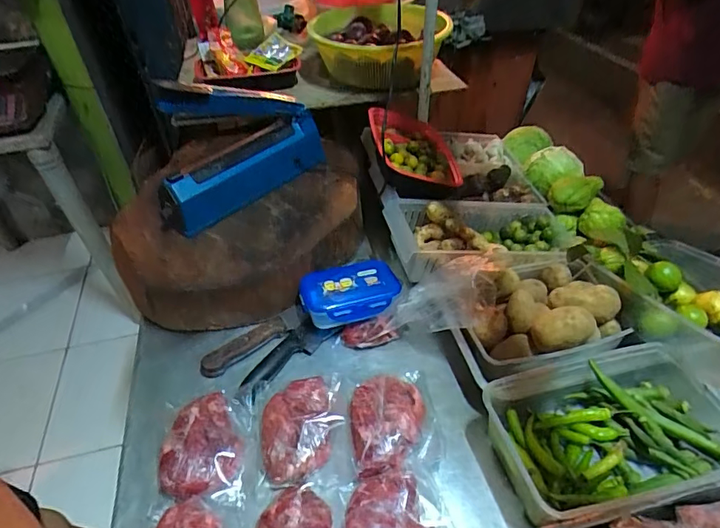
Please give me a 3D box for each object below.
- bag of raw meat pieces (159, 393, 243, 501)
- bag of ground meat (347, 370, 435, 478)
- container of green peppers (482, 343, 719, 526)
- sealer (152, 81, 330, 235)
[{"bbox_3d":[-0.194,0.221,0.575,0.098,0.034,0.118,-19,46,-16],"label":"bag of raw meat pieces"},{"bbox_3d":[0.042,0.197,0.595,0.108,0.031,0.134,-7,44,-4],"label":"bag of ground meat"},{"bbox_3d":[0.297,0.194,0.550,0.267,0.073,0.161,-12,44,-9],"label":"container of green peppers"},{"bbox_3d":[-0.202,-0.199,0.773,0.310,0.211,0.091,-35,52,-29],"label":"sealer"}]

